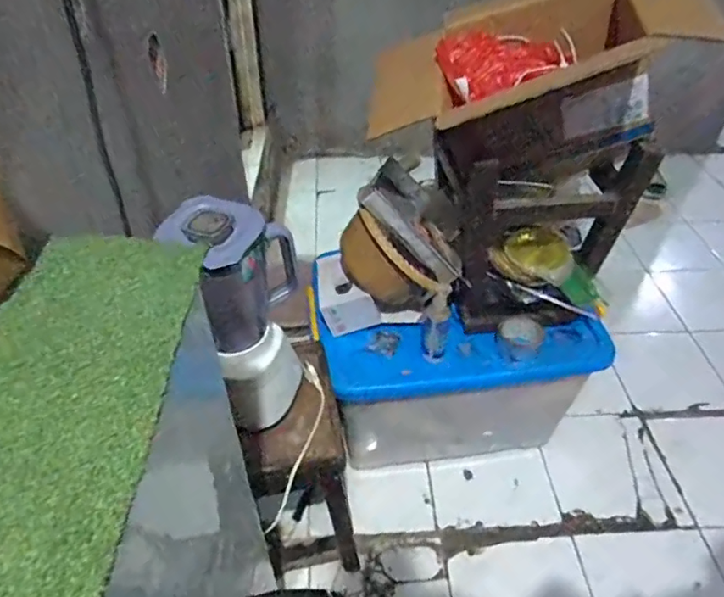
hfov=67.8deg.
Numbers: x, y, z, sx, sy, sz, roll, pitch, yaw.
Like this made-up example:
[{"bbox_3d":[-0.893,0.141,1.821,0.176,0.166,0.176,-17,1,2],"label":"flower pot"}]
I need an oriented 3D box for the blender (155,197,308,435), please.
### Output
[{"bbox_3d":[-0.184,0.037,0.851,0.171,0.366,0.171,-8,44,-9],"label":"blender"}]

